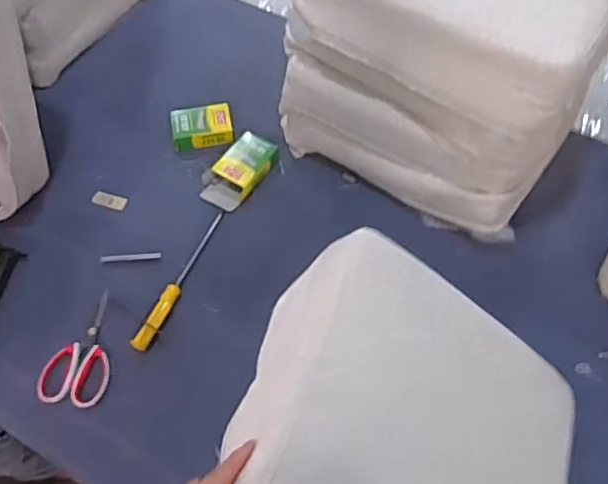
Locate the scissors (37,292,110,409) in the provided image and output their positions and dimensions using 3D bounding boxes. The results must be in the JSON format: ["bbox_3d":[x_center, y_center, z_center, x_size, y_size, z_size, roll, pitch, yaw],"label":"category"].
[{"bbox_3d":[-0.341,0.163,0.926,0.094,0.012,0.180,4,58,3],"label":"scissors"}]

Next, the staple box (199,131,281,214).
[{"bbox_3d":[-0.122,-0.135,1.102,0.091,0.032,0.156,30,62,18],"label":"staple box"}]

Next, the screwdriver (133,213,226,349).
[{"bbox_3d":[-0.202,0.052,0.987,0.027,0.028,0.282,18,59,12],"label":"screwdriver"}]

